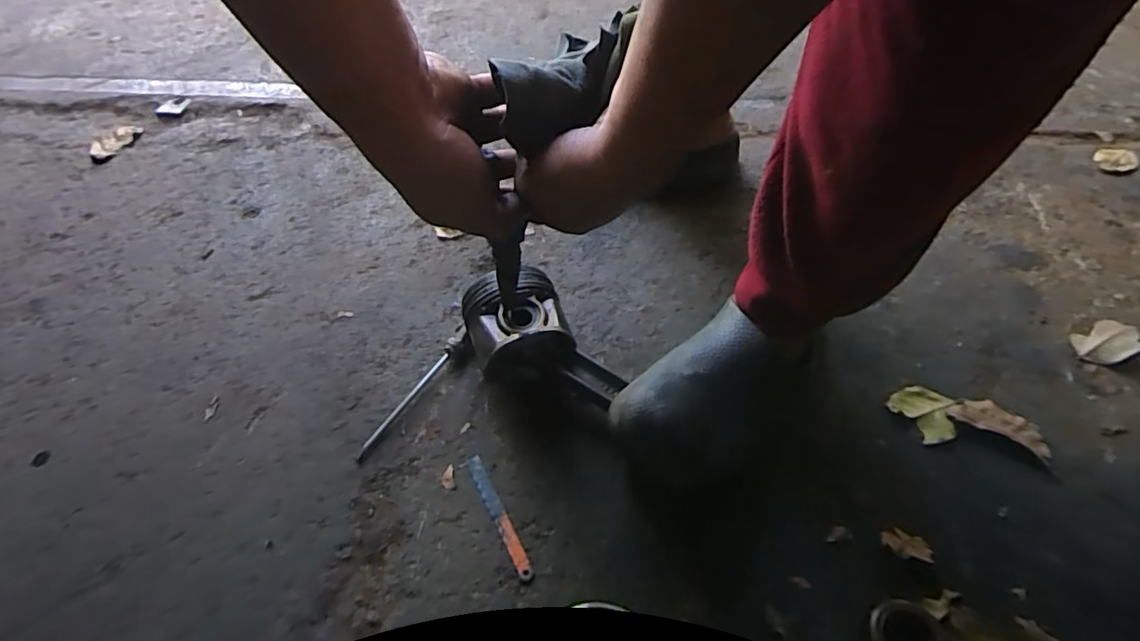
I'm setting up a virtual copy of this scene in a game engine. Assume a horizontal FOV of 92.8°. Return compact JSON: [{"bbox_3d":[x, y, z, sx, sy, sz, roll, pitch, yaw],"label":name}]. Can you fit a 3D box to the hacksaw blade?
[{"bbox_3d":[-0.063,0.170,0.475,0.013,0.004,0.119,-28,56,-11],"label":"hacksaw blade"}]

